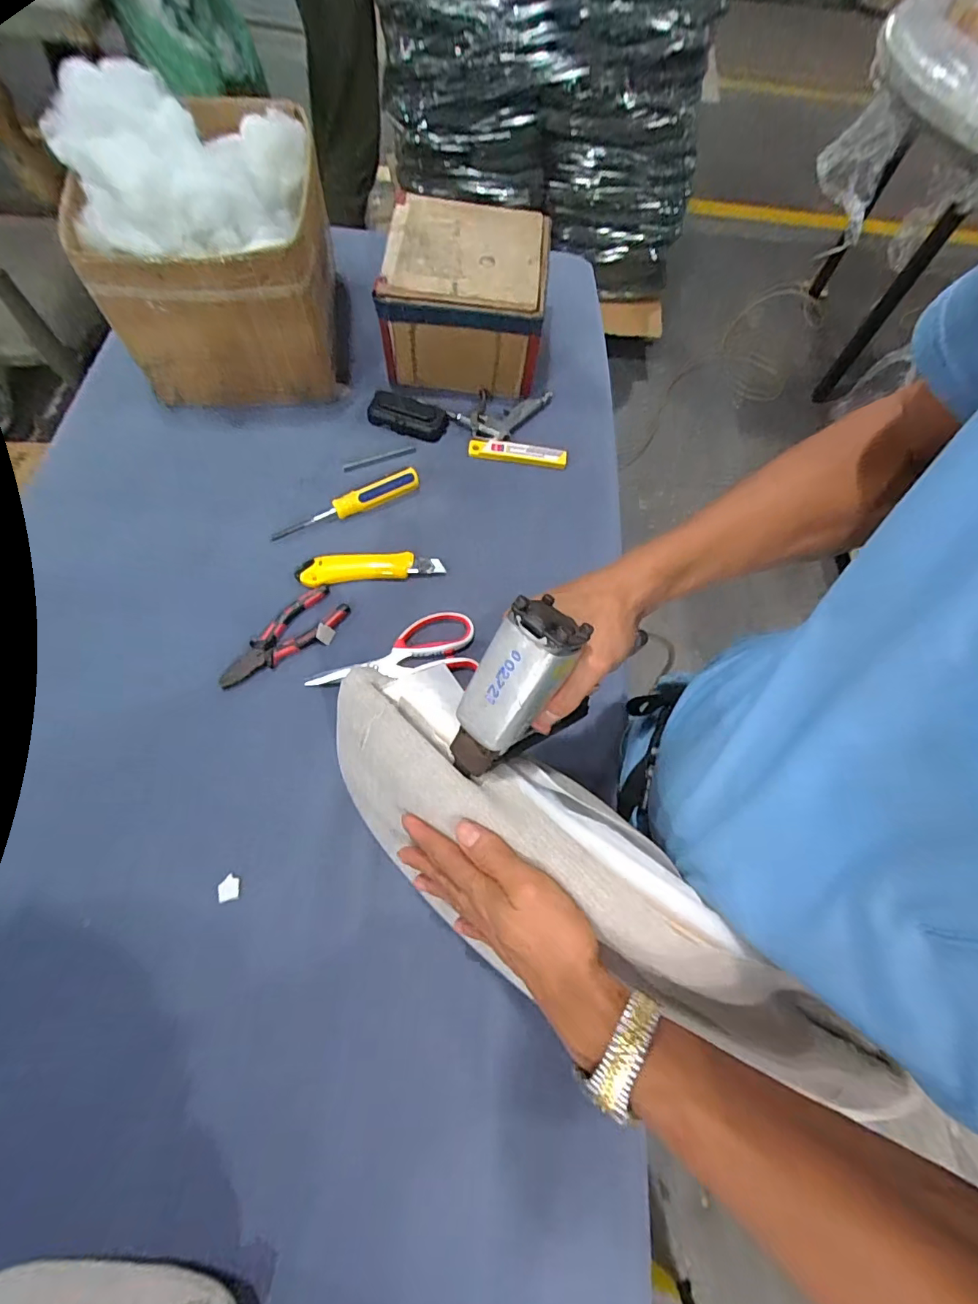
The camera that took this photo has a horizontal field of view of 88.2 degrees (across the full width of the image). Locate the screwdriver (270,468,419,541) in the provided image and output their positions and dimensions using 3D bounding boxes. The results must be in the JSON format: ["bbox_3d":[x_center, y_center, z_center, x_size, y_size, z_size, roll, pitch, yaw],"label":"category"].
[{"bbox_3d":[-0.179,-0.185,0.634,0.192,0.024,0.028,-28,72,-14],"label":"screwdriver"}]

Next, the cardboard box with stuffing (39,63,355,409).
[{"bbox_3d":[-0.341,-0.493,0.631,0.265,0.247,0.231,-3,68,-5],"label":"cardboard box with stuffing"}]

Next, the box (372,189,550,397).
[{"bbox_3d":[-0.031,-0.503,0.721,0.212,0.131,0.212,5,68,-1],"label":"box"}]

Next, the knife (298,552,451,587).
[{"bbox_3d":[-0.143,-0.102,0.608,0.170,0.014,0.034,-5,68,-5],"label":"knife"}]

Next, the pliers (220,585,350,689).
[{"bbox_3d":[-0.233,-0.014,0.568,0.053,0.012,0.153,43,72,13],"label":"pliers"}]

